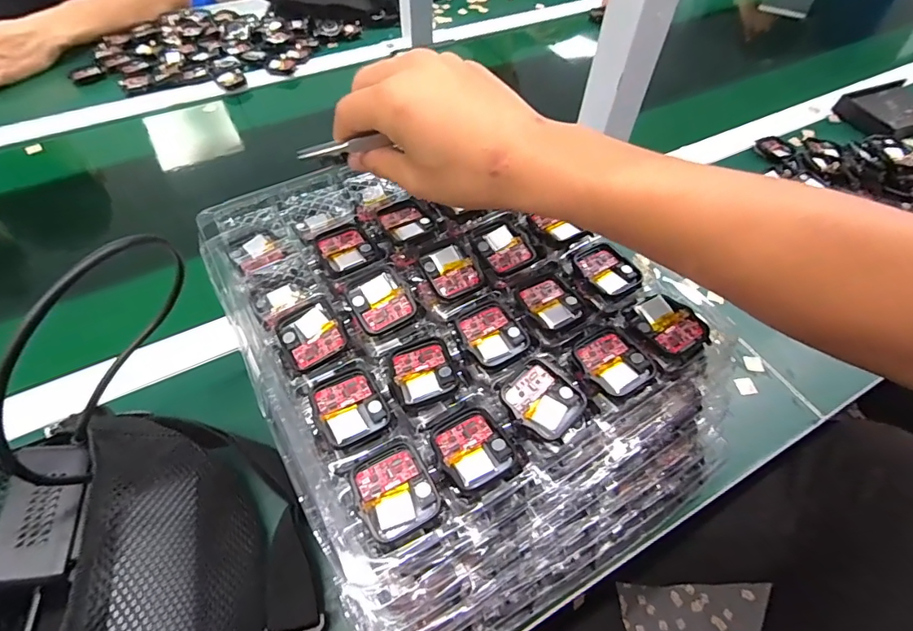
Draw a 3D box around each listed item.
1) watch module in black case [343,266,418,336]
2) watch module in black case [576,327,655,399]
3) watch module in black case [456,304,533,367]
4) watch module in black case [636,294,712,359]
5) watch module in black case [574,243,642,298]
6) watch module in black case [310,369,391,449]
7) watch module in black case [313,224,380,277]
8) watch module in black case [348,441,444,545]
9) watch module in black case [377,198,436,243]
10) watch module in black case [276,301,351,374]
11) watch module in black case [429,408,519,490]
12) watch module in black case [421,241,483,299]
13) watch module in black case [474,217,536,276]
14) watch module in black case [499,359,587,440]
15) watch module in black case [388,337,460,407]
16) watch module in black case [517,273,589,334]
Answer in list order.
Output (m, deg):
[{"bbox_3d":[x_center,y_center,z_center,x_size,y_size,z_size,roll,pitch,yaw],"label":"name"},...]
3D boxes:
[{"bbox_3d":[-0.050,-0.010,0.297,0.036,0.009,0.040,-28,59,-20],"label":"watch module in black case"},{"bbox_3d":[0.095,0.029,0.278,0.034,0.011,0.041,-27,59,-20],"label":"watch module in black case"},{"bbox_3d":[0.023,0.012,0.291,0.036,0.005,0.041,-23,58,-17],"label":"watch module in black case"},{"bbox_3d":[0.134,0.006,0.291,0.038,0.010,0.044,-19,57,-15],"label":"watch module in black case"},{"bbox_3d":[0.104,-0.032,0.319,0.033,0.005,0.041,-27,59,-20],"label":"watch module in black case"},{"bbox_3d":[-0.061,0.051,0.260,0.035,0.007,0.040,-27,59,-20],"label":"watch module in black case"},{"bbox_3d":[-0.079,-0.046,0.327,0.036,0.008,0.042,-27,59,-19],"label":"watch module in black case"},{"bbox_3d":[-0.031,0.090,0.234,0.037,0.012,0.042,-23,58,-17],"label":"watch module in black case"},{"bbox_3d":[-0.038,-0.071,0.340,0.037,0.006,0.038,-28,60,-20],"label":"watch module in black case"},{"bbox_3d":[-0.091,0.012,0.286,0.036,0.011,0.039,-30,60,-21],"label":"watch module in black case"},{"bbox_3d":[0.008,0.071,0.249,0.038,0.007,0.041,-22,58,-17],"label":"watch module in black case"},{"bbox_3d":[-0.004,-0.032,0.312,0.035,0.008,0.038,-24,58,-18],"label":"watch module in black case"},{"bbox_3d":[0.034,-0.051,0.328,0.037,0.004,0.042,-24,58,-18],"label":"watch module in black case"},{"bbox_3d":[0.049,0.048,0.263,0.042,0.009,0.036,36,61,22],"label":"watch module in black case"},{"bbox_3d":[-0.020,0.032,0.272,0.036,0.008,0.040,-14,56,-12],"label":"watch module in black case"},{"bbox_3d":[0.063,-0.009,0.305,0.037,0.005,0.040,-28,60,-20],"label":"watch module in black case"}]

